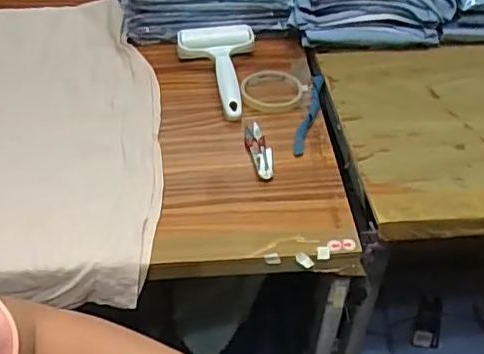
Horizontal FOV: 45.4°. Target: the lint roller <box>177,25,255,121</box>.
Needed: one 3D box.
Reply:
[{"bbox_3d":[-0.029,-0.152,0.825,0.113,0.045,0.186,-5,44,-7],"label":"lint roller"}]

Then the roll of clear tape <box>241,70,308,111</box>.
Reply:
[{"bbox_3d":[0.043,-0.124,0.812,0.082,0.010,0.089,1,44,-1],"label":"roll of clear tape"}]

